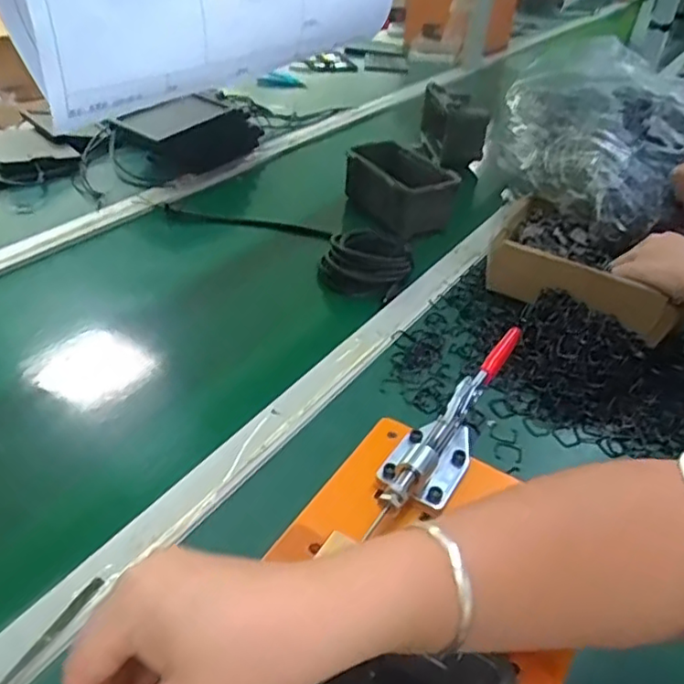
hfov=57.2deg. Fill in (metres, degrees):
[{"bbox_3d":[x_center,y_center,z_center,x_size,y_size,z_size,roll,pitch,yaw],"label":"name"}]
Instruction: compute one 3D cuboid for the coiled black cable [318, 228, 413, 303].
[{"bbox_3d":[0.031,-0.102,0.790,0.105,0.044,0.084,14,38,11],"label":"coiled black cable"}]

